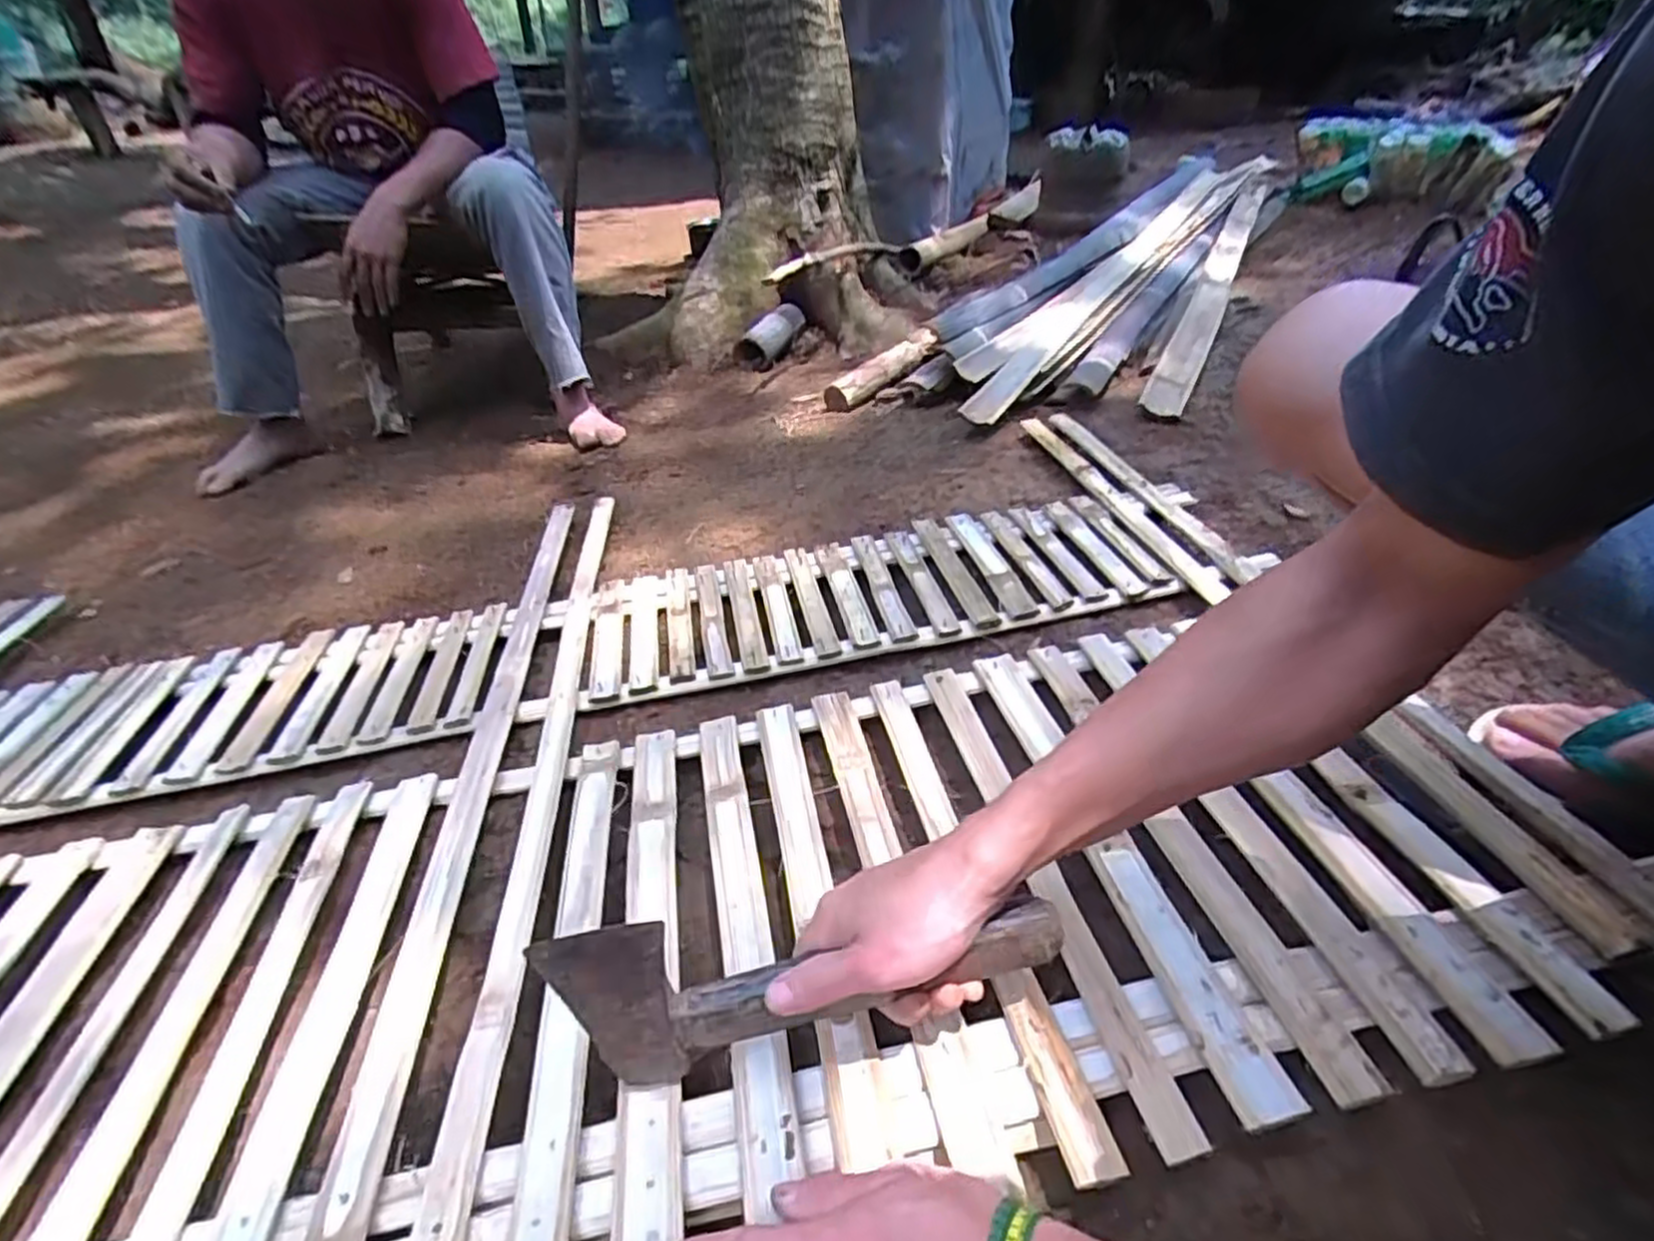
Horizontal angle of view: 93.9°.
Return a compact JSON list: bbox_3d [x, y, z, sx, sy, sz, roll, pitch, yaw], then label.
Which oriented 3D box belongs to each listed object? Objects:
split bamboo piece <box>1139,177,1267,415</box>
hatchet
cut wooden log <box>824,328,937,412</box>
[{"bbox_3d":[0.842,-0.752,1.645,0.066,0.023,1.442,24,47,16],"label":"split bamboo piece"},{"bbox_3d":[-0.006,0.187,0.412,0.263,0.118,0.022,-8,34,-4],"label":"hatchet"},{"bbox_3d":[0.101,-0.472,1.454,0.251,0.056,0.047,-37,45,-20],"label":"cut wooden log"}]

